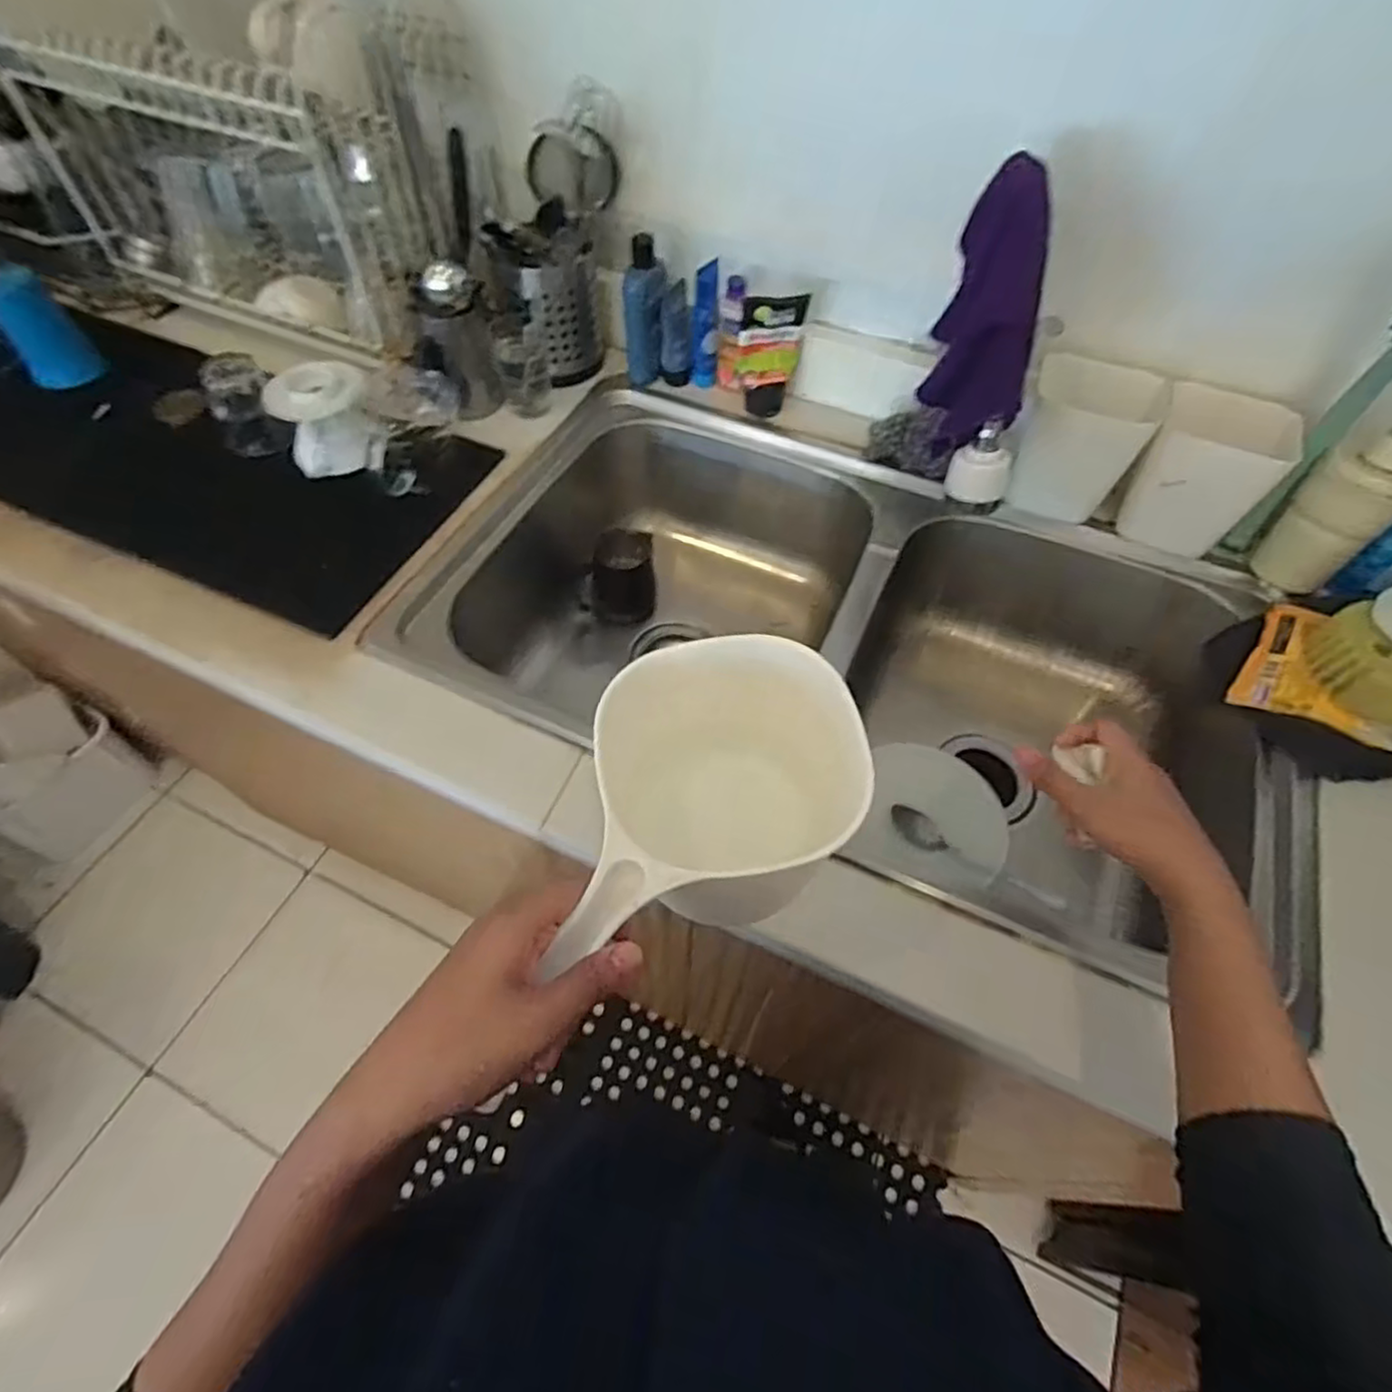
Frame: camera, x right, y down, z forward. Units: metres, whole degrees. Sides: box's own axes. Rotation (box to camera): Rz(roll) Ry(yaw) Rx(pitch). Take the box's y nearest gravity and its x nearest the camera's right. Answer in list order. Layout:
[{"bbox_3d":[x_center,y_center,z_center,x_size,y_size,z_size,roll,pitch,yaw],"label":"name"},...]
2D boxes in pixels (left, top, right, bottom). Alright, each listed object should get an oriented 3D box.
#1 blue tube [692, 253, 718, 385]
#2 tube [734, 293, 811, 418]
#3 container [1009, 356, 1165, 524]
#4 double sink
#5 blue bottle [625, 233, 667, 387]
[{"bbox_3d":[0.011,-0.426,0.818,0.029,0.136,0.020,-2,57,-3],"label":"blue tube"},{"bbox_3d":[0.083,-0.382,0.801,0.070,0.135,0.033,5,57,2],"label":"tube"},{"bbox_3d":[0.390,-0.262,0.719,0.108,0.107,0.118,21,59,12],"label":"container"},{"bbox_3d":[0.145,-0.036,0.787,0.786,0.248,0.437,17,58,10],"label":"double sink"},{"bbox_3d":[-0.059,-0.447,0.827,0.046,0.150,0.039,-4,57,-4],"label":"blue bottle"}]

